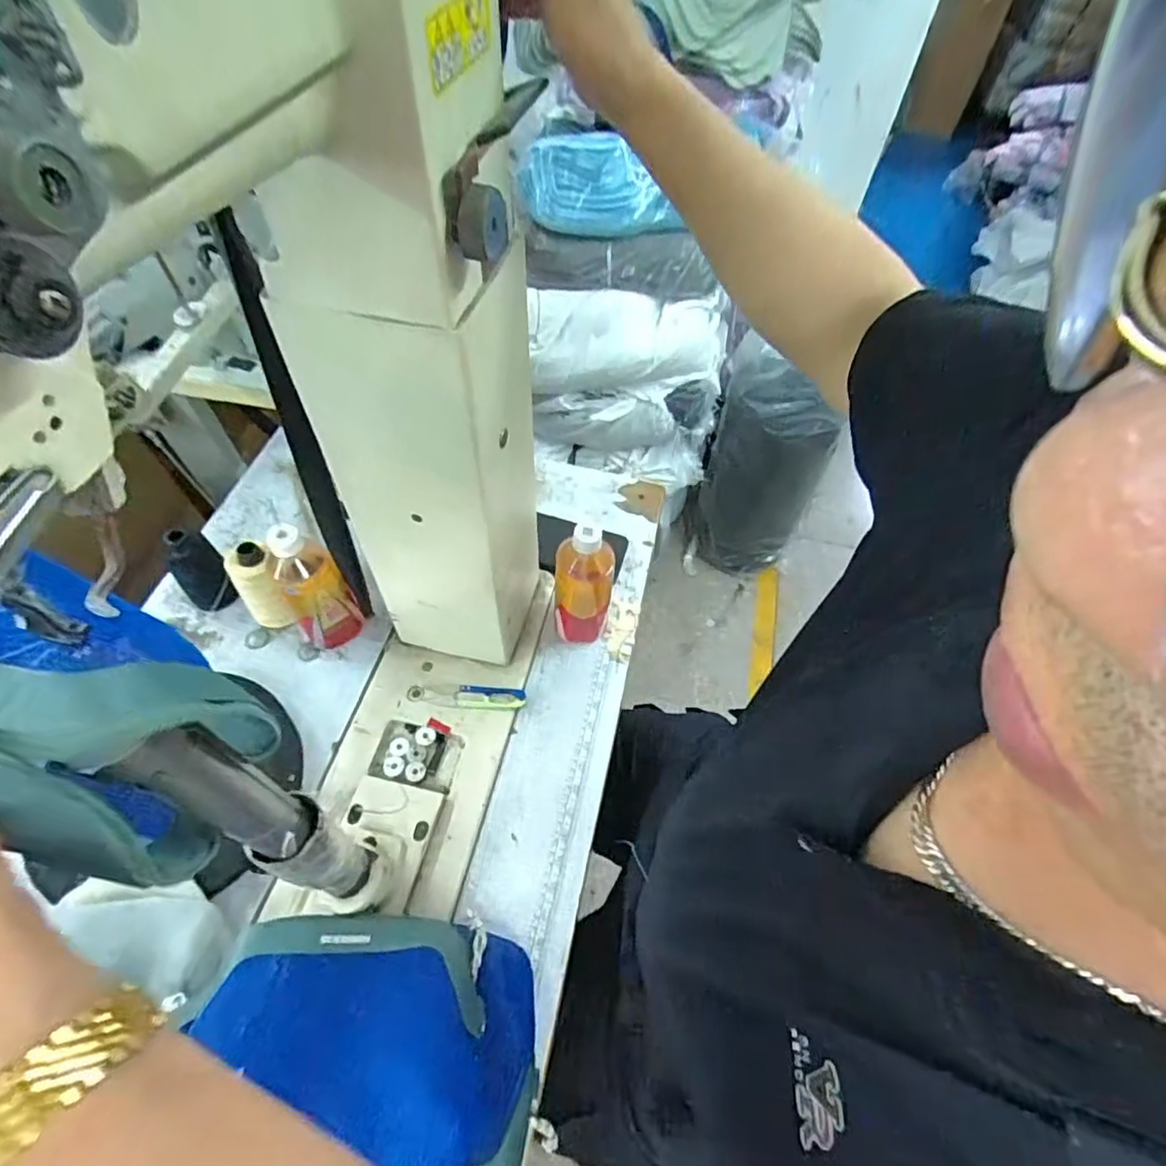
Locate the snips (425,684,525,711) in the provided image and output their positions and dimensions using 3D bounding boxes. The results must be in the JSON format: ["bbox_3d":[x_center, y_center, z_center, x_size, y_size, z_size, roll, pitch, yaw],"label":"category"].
[{"bbox_3d":[-0.127,0.135,0.716,0.118,0.012,0.030,3,55,1],"label":"snips"}]

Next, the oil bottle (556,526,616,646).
[{"bbox_3d":[0.001,0.004,0.698,0.064,0.190,0.048,3,55,1],"label":"oil bottle"}]

